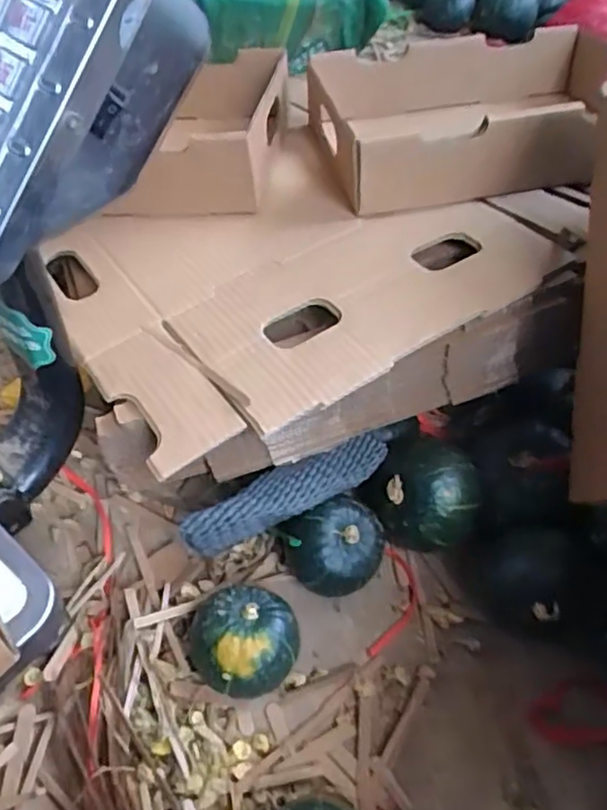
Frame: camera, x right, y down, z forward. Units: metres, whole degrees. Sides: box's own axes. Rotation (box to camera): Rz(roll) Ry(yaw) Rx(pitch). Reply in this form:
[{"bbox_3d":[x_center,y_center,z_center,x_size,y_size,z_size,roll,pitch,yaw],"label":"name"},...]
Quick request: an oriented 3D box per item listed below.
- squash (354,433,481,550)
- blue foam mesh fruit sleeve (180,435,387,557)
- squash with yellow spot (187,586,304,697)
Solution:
[{"bbox_3d":[0.089,0.071,0.496,0.068,0.079,0.088,-36,62,-28],"label":"squash"},{"bbox_3d":[-0.008,0.058,0.454,0.164,0.038,0.034,-23,57,-22],"label":"blue foam mesh fruit sleeve"},{"bbox_3d":[-0.040,0.163,0.435,0.069,0.056,0.063,2,51,-3],"label":"squash with yellow spot"}]

